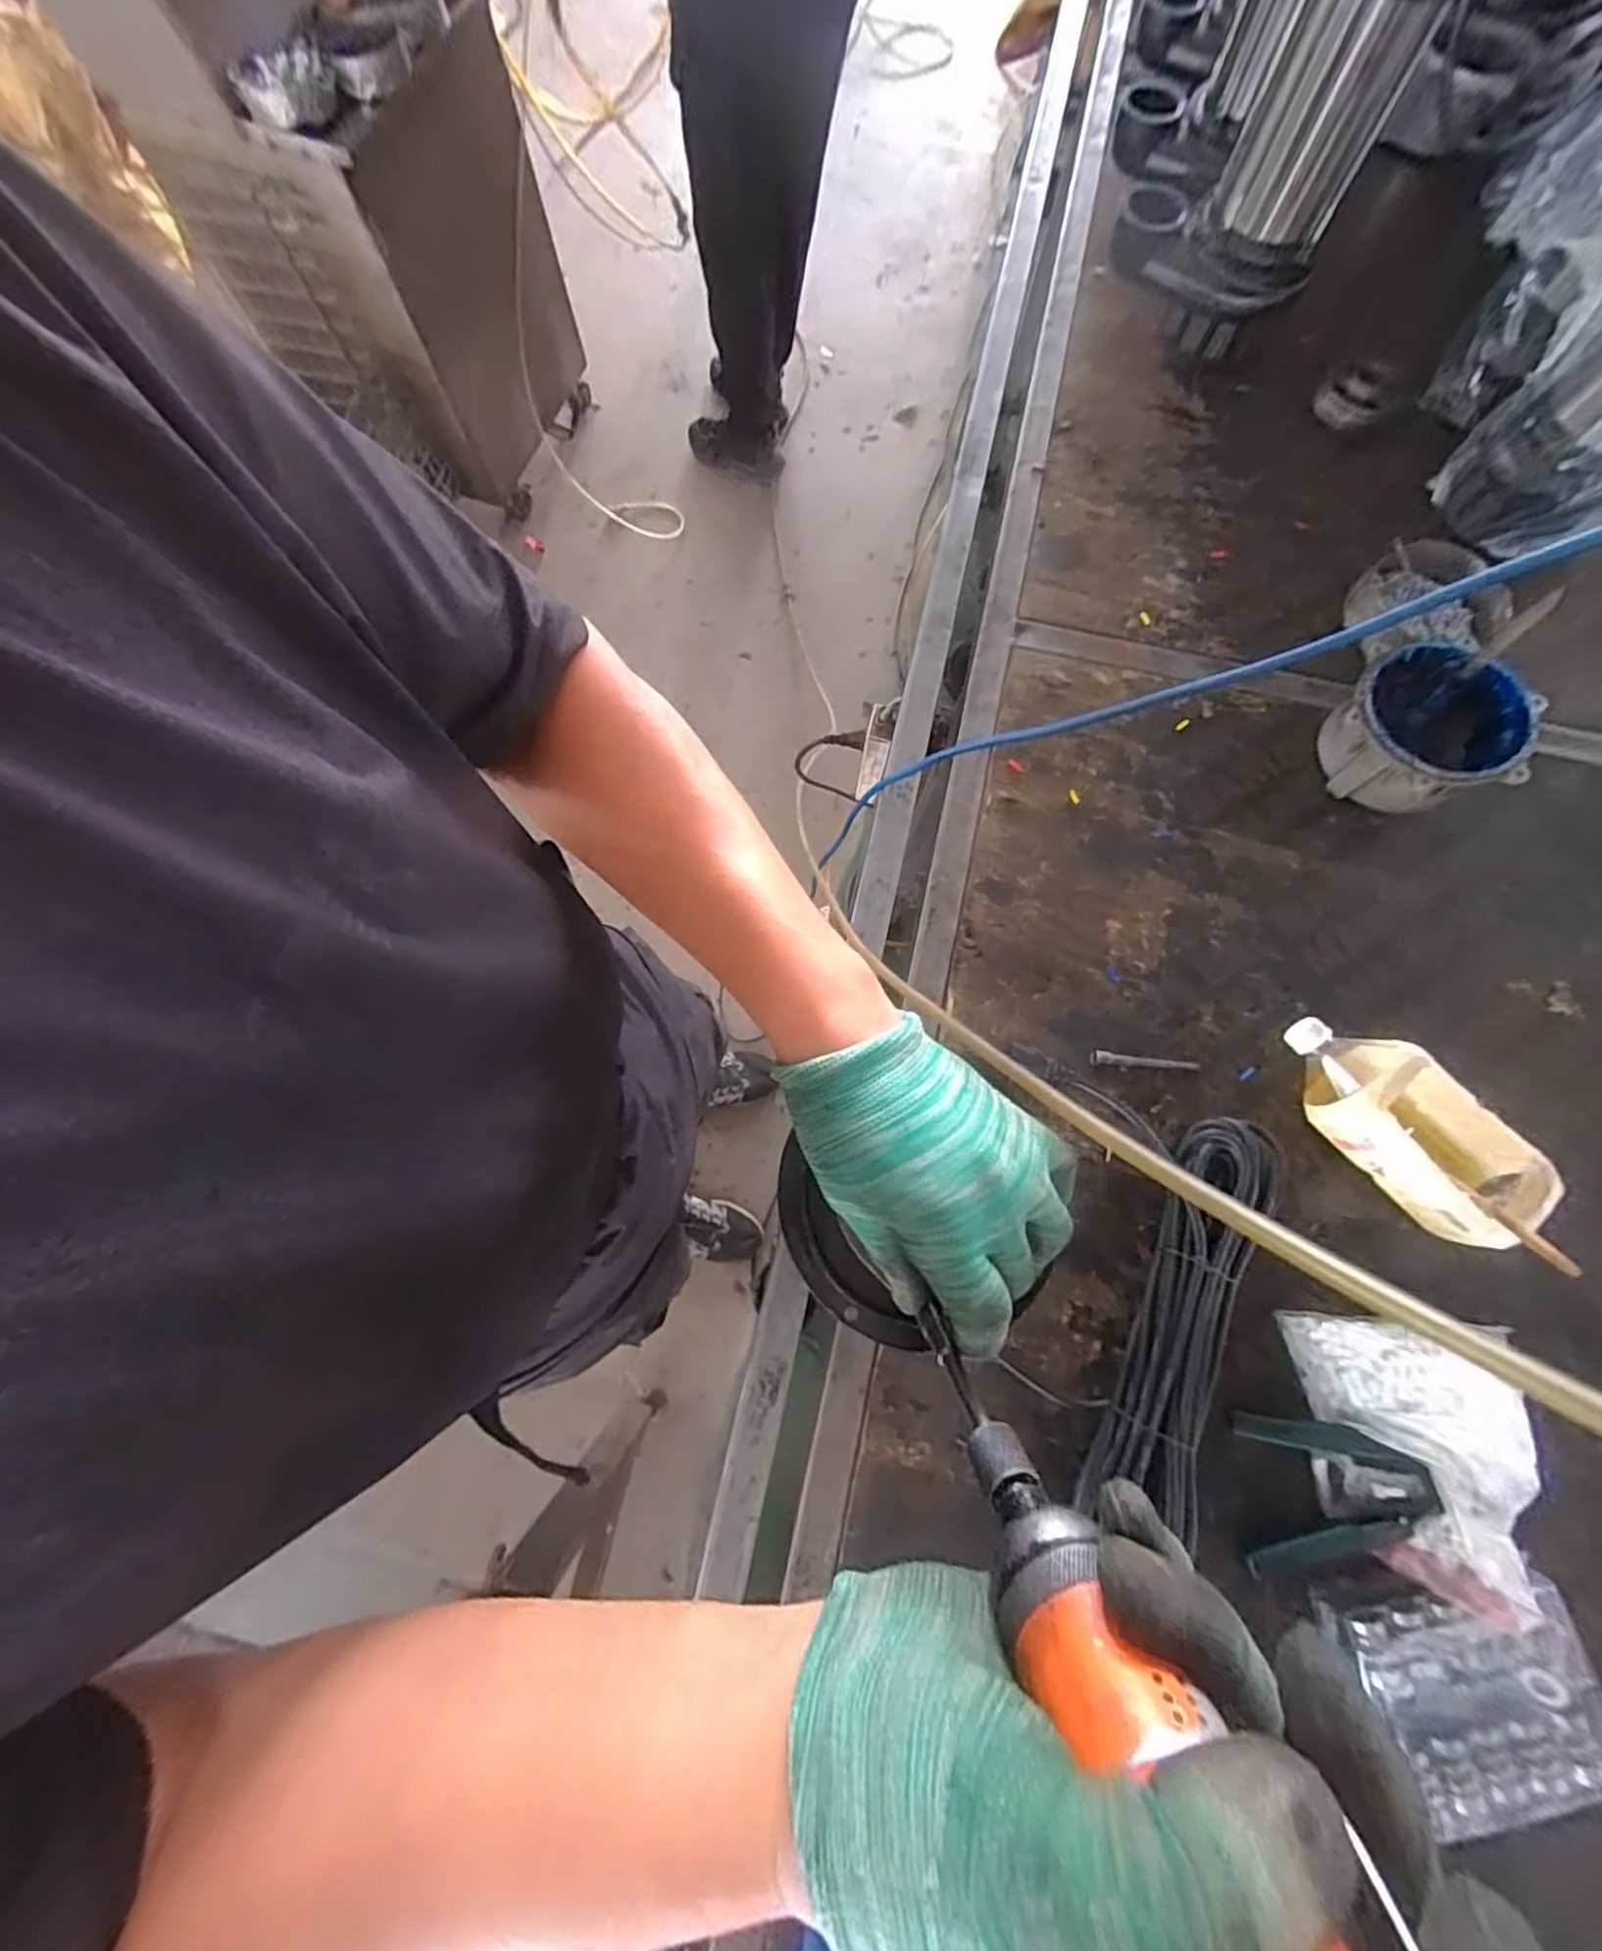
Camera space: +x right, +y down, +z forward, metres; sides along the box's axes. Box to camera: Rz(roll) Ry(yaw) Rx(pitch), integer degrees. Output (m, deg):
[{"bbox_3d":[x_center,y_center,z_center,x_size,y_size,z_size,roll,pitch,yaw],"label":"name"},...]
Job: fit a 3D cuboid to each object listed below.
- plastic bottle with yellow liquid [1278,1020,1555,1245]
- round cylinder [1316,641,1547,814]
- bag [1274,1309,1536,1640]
[{"bbox_3d":[0.506,0.118,0.579,0.095,0.076,0.204,-40,80,-10],"label":"plastic bottle with yellow liquid"},{"bbox_3d":[0.598,-0.235,0.663,0.146,0.088,0.142,0,76,-1],"label":"round cylinder"},{"bbox_3d":[0.475,0.370,0.527,0.164,0.061,0.192,10,76,1],"label":"bag"}]

